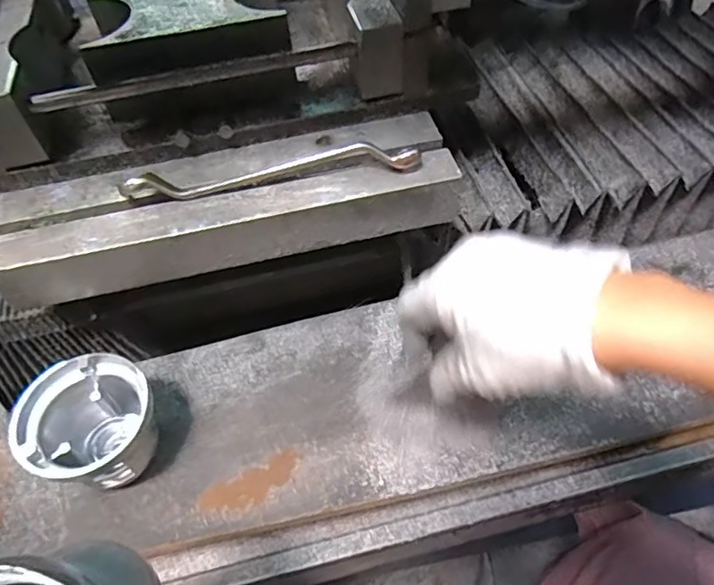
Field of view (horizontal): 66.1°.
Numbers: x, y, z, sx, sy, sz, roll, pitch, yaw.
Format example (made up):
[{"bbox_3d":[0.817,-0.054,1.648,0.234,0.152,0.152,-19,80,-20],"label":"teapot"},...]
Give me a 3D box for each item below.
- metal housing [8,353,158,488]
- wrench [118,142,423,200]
[{"bbox_3d":[-0.203,0.108,0.431,0.090,0.085,0.092,23,58,19],"label":"metal housing"},{"bbox_3d":[-0.061,-0.087,0.401,0.218,0.025,0.026,-9,53,-4],"label":"wrench"}]

